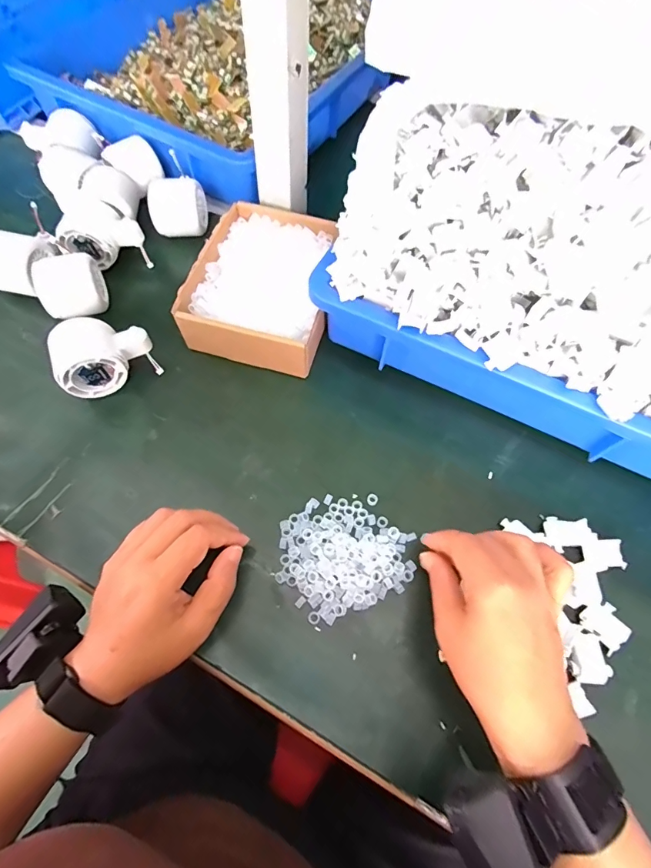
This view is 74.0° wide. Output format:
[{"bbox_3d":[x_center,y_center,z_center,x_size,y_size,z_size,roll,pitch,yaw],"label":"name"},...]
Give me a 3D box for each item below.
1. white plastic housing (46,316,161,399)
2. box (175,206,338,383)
[{"bbox_3d":[-0.208,-0.076,0.407,0.085,0.054,0.049,-25,66,-15],"label":"white plastic housing"},{"bbox_3d":[-0.063,-0.155,0.456,0.131,0.059,0.170,12,62,3],"label":"box"}]

